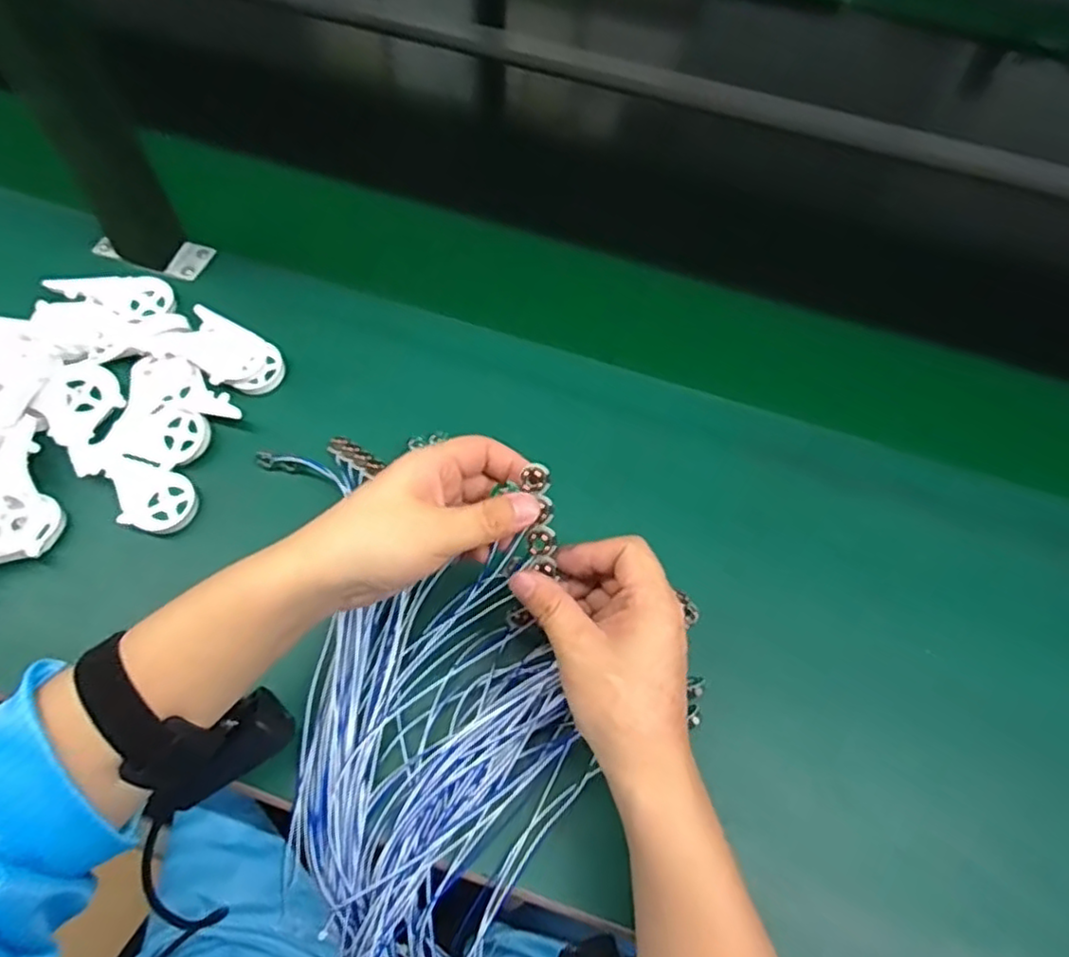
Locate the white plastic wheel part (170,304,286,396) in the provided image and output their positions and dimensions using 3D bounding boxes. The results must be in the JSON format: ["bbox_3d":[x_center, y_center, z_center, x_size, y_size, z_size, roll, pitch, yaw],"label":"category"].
[{"bbox_3d":[-0.248,-0.100,0.541,0.088,0.024,0.054,25,64,10],"label":"white plastic wheel part"}]

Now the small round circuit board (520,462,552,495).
[{"bbox_3d":[0.003,0.001,0.374,0.013,0.005,0.015,32,83,-13],"label":"small round circuit board"}]

